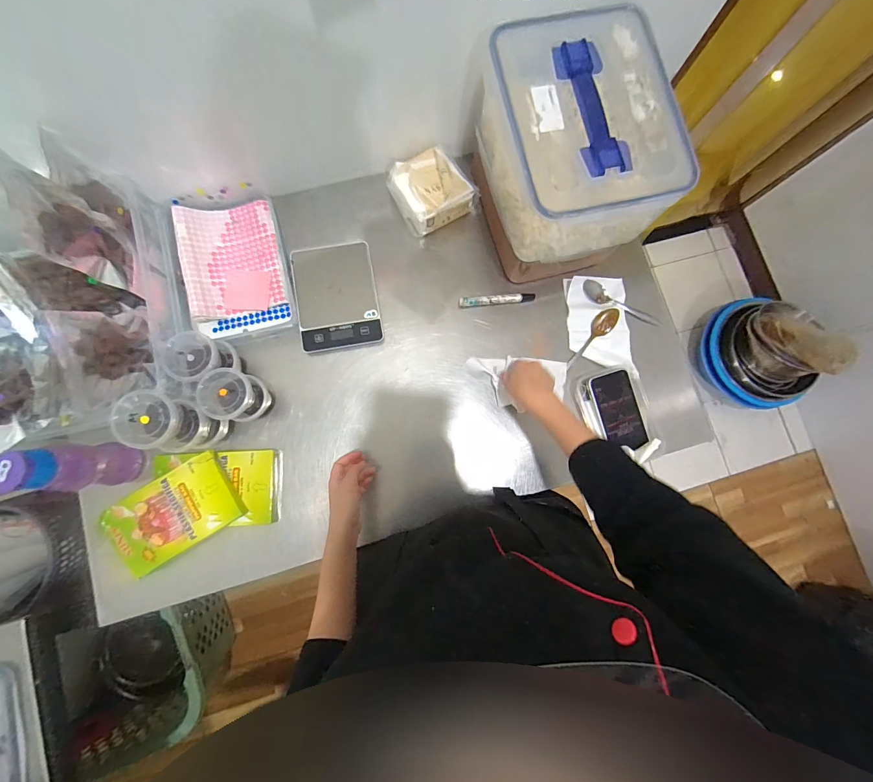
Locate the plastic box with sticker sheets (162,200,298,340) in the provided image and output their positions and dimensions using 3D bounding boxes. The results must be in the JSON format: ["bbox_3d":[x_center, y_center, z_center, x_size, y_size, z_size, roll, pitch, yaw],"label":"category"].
[{"bbox_3d":[-0.366,-0.225,0.660,0.186,0.049,0.243,-14,82,-5],"label":"plastic box with sticker sheets"}]

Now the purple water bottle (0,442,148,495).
[{"bbox_3d":[-0.515,0.109,0.536,0.053,0.191,0.054,-40,85,-8],"label":"purple water bottle"}]

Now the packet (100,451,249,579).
[{"bbox_3d":[-0.421,0.198,0.589,0.188,0.020,0.119,-31,88,-8],"label":"packet"}]

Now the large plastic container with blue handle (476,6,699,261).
[{"bbox_3d":[0.196,-0.354,0.540,0.215,0.153,0.275,-13,82,-5],"label":"large plastic container with blue handle"}]

